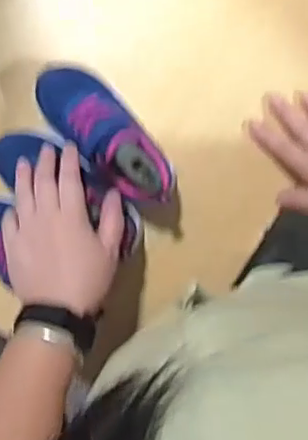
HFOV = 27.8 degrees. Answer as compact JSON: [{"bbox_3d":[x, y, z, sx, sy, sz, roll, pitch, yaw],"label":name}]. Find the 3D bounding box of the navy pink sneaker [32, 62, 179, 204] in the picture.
[{"bbox_3d":[-0.045,-0.085,0.607,0.166,0.094,0.065,44,90,-5],"label":"navy pink sneaker"}]

